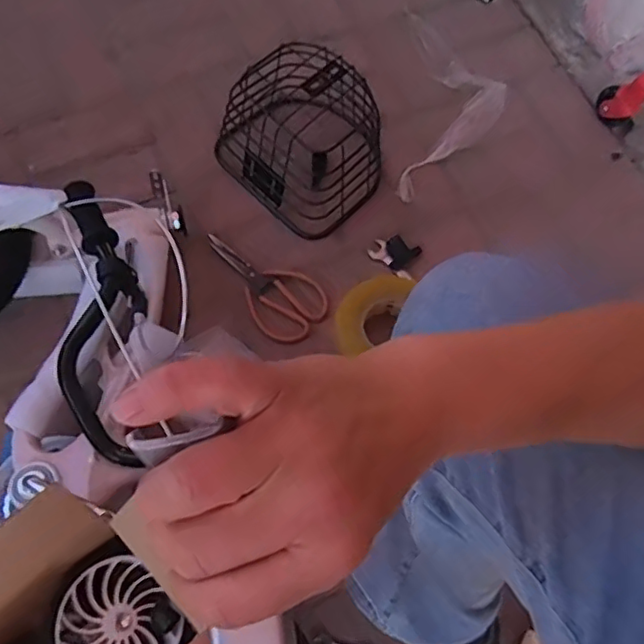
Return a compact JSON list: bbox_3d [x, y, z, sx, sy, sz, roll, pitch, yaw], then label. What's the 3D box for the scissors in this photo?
[{"bbox_3d":[-0.090,-0.050,0.853,0.195,0.019,0.102,32,69,11],"label":"scissors"}]

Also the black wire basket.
[{"bbox_3d":[-0.020,-0.269,0.875,0.198,0.134,0.216,-39,74,-17],"label":"black wire basket"}]

